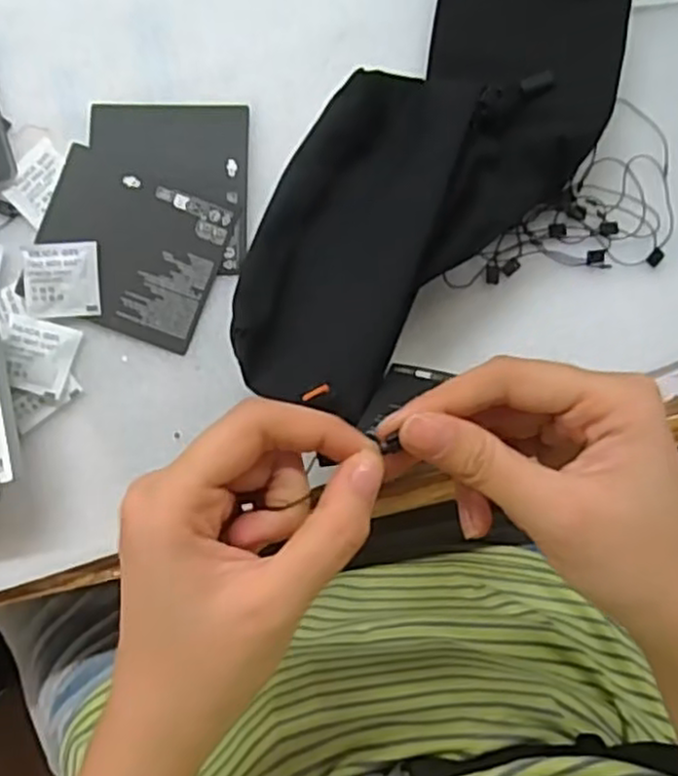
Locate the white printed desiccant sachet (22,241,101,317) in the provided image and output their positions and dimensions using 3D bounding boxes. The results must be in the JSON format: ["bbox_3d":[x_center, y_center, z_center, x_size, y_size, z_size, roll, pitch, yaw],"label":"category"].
[{"bbox_3d":[-0.151,-0.059,0.389,0.040,0.007,0.040,-3,83,-1],"label":"white printed desiccant sachet"}]

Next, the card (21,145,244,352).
[{"bbox_3d":[-0.115,-0.077,0.396,0.099,0.006,0.088,20,86,-2],"label":"card"}]

